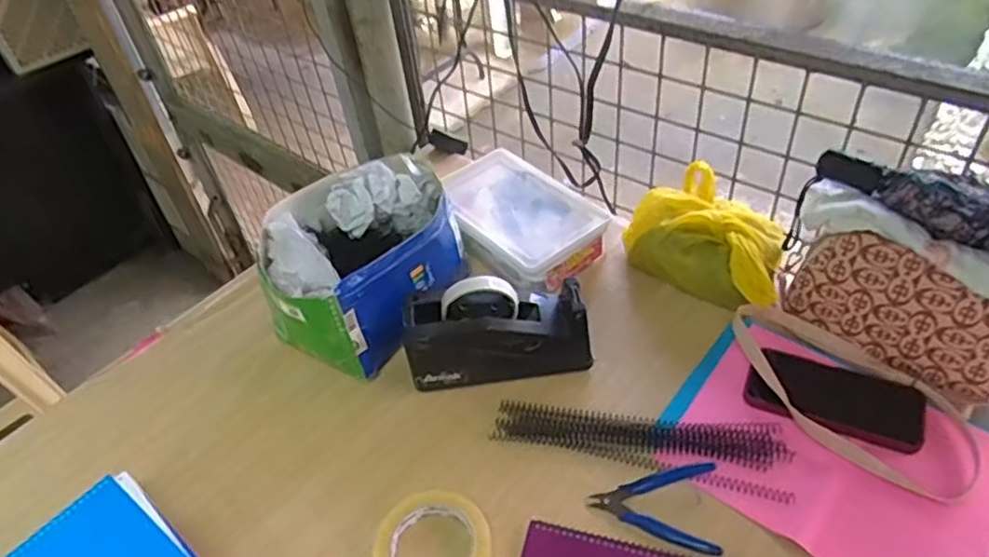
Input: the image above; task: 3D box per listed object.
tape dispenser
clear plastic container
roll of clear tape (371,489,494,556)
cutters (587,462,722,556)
[{"bbox_3d":[0.003,0.056,0.729,0.191,0.100,0.071,-8,44,-1],"label":"tape dispenser"},{"bbox_3d":[0.018,-0.089,0.900,0.156,0.054,0.268,-31,49,-23],"label":"clear plastic container"},{"bbox_3d":[-0.054,0.246,0.606,0.103,0.020,0.102,-3,44,3],"label":"roll of clear tape"},{"bbox_3d":[0.148,0.209,0.623,0.114,0.005,0.085,2,45,9],"label":"cutters"}]

